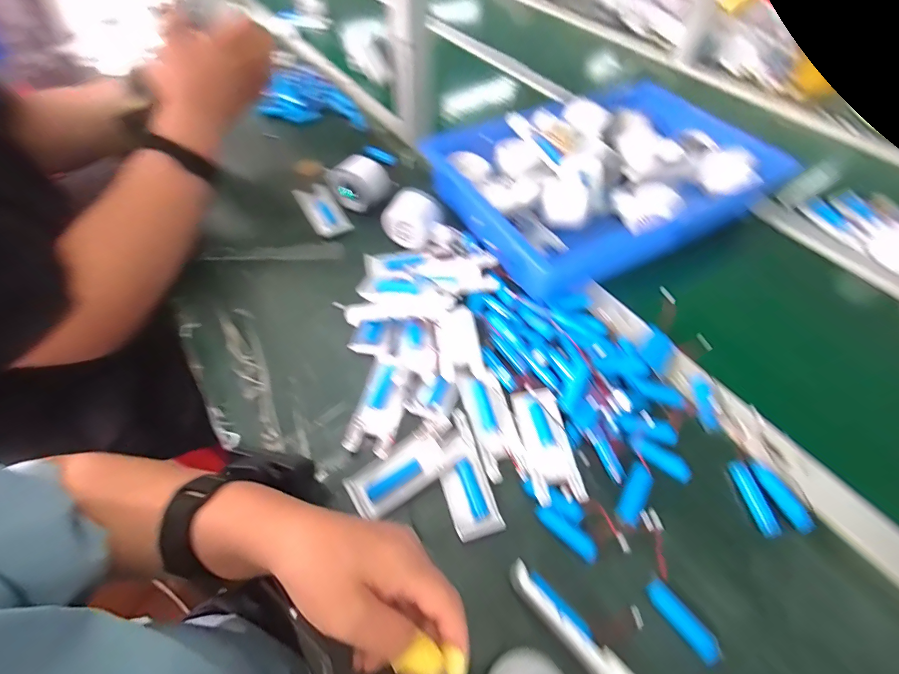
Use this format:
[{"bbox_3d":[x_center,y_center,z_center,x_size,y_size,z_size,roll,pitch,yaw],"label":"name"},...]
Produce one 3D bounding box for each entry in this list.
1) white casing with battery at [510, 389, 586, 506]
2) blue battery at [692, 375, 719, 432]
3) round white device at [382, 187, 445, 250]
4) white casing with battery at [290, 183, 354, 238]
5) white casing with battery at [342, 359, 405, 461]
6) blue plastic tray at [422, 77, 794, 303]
[{"bbox_3d":[0.088,0.095,0.363,0.041,0.021,0.107,-6,56,-5],"label":"white casing with battery"},{"bbox_3d":[0.259,0.066,0.406,0.016,0.012,0.056,1,56,0],"label":"blue battery"},{"bbox_3d":[-0.047,-0.153,0.517,0.071,0.049,0.055,7,56,4],"label":"round white device"},{"bbox_3d":[-0.177,-0.179,0.558,0.050,0.014,0.102,-28,61,-19],"label":"white casing with battery"},{"bbox_3d":[-0.067,0.067,0.395,0.045,0.013,0.101,11,56,6],"label":"white casing with battery"},{"bbox_3d":[0.219,-0.229,0.551,0.435,0.082,0.266,-22,59,-15],"label":"blue plastic tray"}]

